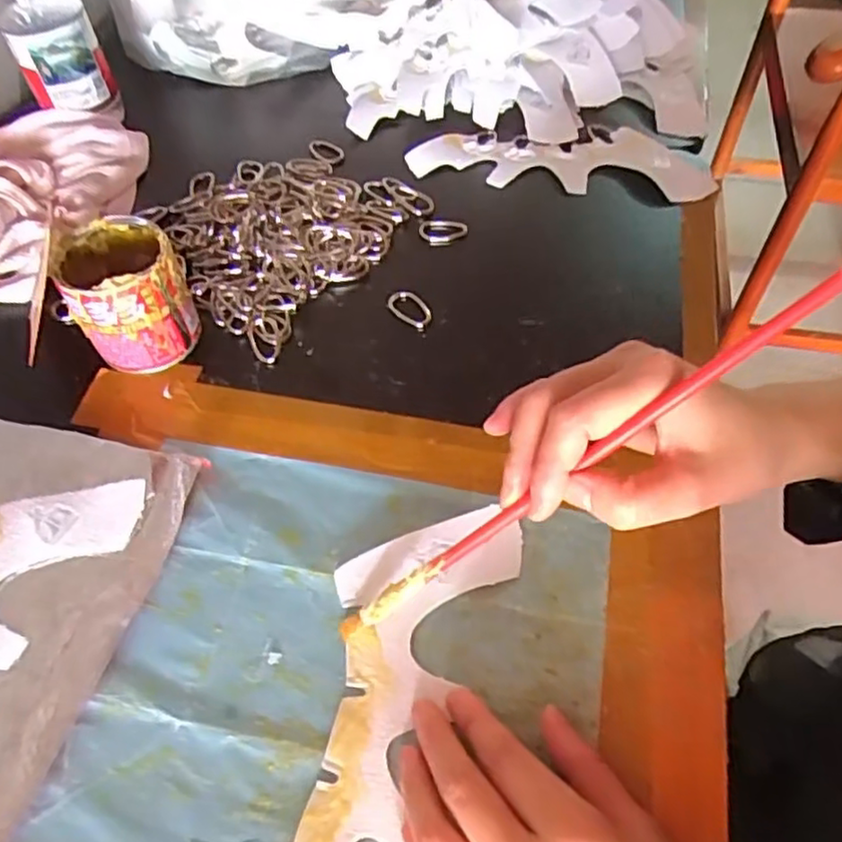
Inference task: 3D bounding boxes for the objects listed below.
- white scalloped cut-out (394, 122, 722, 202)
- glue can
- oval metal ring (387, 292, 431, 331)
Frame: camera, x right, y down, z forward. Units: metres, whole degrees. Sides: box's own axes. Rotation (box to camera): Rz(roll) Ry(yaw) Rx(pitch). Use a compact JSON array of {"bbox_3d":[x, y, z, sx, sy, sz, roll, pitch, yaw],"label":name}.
[{"bbox_3d":[0.109,-0.208,0.533,0.223,0.013,0.073,8,55,6],"label":"white scalloped cut-out"},{"bbox_3d":[-0.175,-0.077,0.410,0.063,0.066,0.064,-27,59,-17],"label":"glue can"},{"bbox_3d":[-0.007,-0.074,0.445,0.032,0.006,0.022,28,60,19],"label":"oval metal ring"}]

